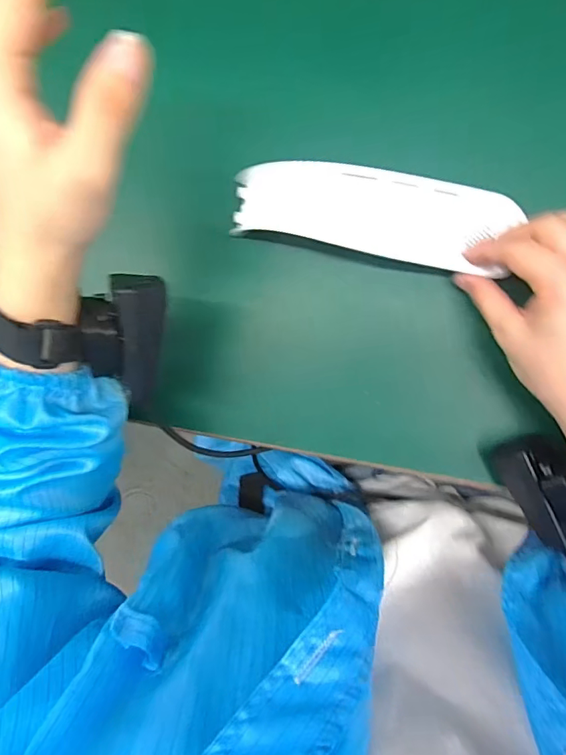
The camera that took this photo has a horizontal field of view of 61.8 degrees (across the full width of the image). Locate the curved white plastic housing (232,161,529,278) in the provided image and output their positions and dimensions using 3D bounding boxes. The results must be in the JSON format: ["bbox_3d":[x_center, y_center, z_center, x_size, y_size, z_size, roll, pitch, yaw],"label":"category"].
[{"bbox_3d":[0.058,-0.109,0.316,0.182,0.023,0.051,12,93,8],"label":"curved white plastic housing"}]

